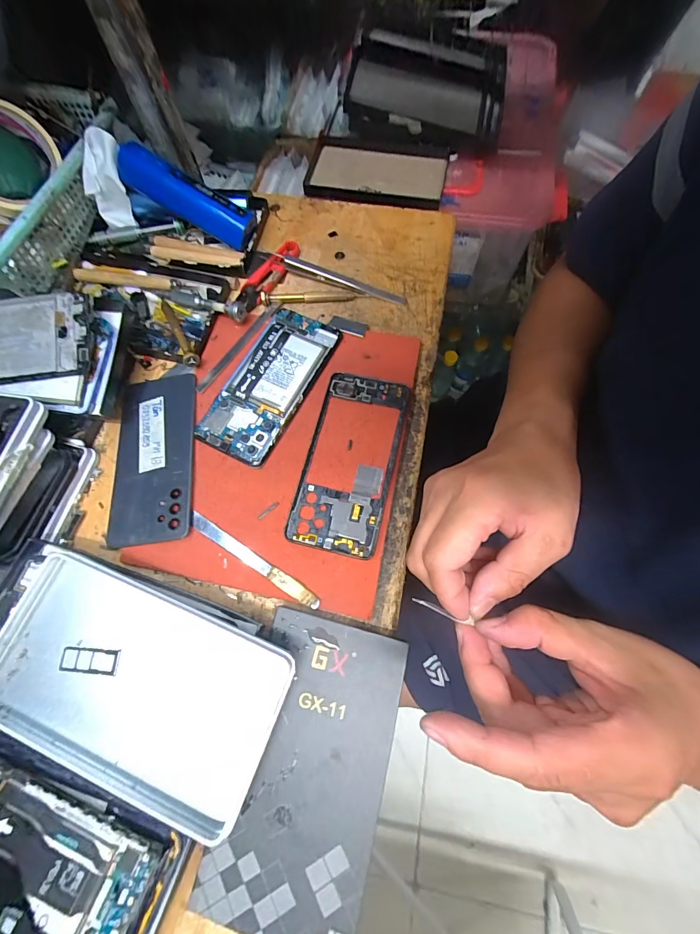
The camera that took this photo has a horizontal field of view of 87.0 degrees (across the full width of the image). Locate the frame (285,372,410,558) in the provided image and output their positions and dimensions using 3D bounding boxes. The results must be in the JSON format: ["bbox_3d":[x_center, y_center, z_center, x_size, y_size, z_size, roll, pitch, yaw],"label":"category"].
[{"bbox_3d":[0.001,-0.007,0.311,0.072,0.005,0.157,13,71,6],"label":"frame"}]

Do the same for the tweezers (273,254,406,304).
[{"bbox_3d":[-0.010,-0.195,0.381,0.137,0.020,0.012,19,72,8],"label":"tweezers"}]

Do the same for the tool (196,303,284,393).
[{"bbox_3d":[-0.106,-0.117,0.356,0.012,0.006,0.120,33,74,12],"label":"tool"}]

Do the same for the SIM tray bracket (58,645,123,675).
[{"bbox_3d":[-0.167,0.124,0.235,0.038,0.004,0.015,3,70,2],"label":"SIM tray bracket"}]

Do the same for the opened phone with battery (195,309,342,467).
[{"bbox_3d":[-0.073,-0.077,0.334,0.072,0.011,0.151,25,73,10],"label":"opened phone with battery"}]

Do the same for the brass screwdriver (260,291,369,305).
[{"bbox_3d":[-0.037,-0.176,0.377,0.107,0.013,0.009,-6,70,-1],"label":"brass screwdriver"}]

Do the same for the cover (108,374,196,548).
[{"bbox_3d":[-0.169,-0.010,0.319,0.069,0.010,0.151,-6,70,-1],"label":"cover"}]

